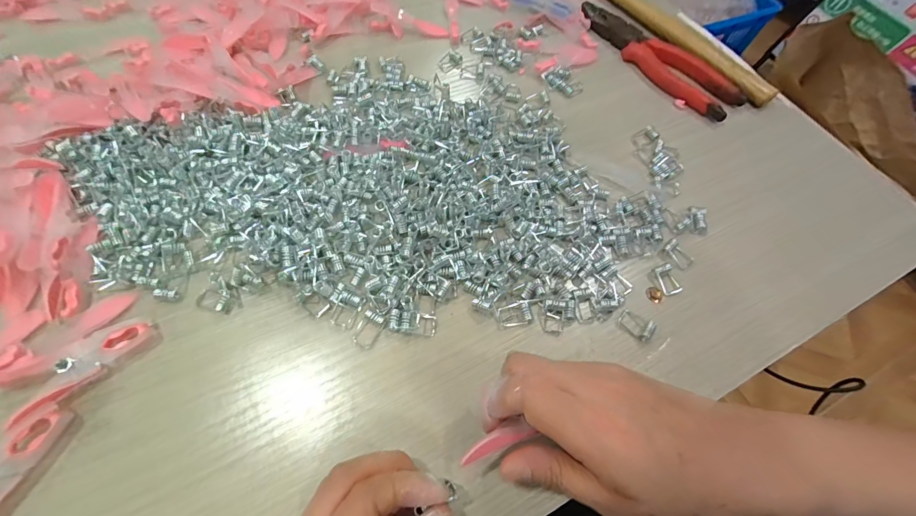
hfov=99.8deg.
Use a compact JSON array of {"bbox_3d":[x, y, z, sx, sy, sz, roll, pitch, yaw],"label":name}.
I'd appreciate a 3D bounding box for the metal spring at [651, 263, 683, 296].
[{"bbox_3d":[0.150,0.015,0.275,0.015,0.006,0.022,-20,66,-13],"label":"metal spring"}]

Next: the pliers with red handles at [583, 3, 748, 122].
[{"bbox_3d":[0.196,-0.203,0.380,0.043,0.013,0.184,-33,70,-18],"label":"pliers with red handles"}]

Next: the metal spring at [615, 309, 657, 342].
[{"bbox_3d":[0.120,0.044,0.259,0.022,0.008,0.014,38,67,15],"label":"metal spring"}]

